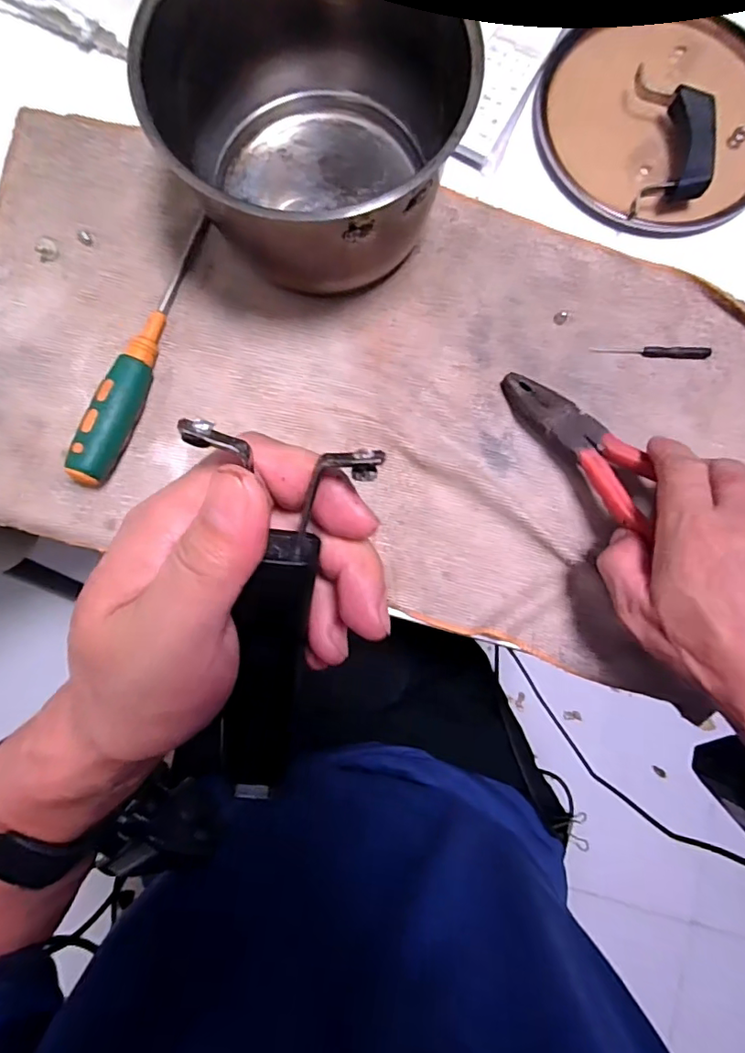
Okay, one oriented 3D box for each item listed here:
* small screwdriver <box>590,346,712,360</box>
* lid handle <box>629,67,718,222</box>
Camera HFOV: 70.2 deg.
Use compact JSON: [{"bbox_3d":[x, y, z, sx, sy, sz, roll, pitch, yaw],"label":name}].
[{"bbox_3d":[0.195,-0.122,0.369,0.082,0.005,0.007,1,84,-1],"label":"small screwdriver"},{"bbox_3d":[0.210,-0.268,0.372,0.051,0.023,0.103,5,84,-1],"label":"lid handle"}]

